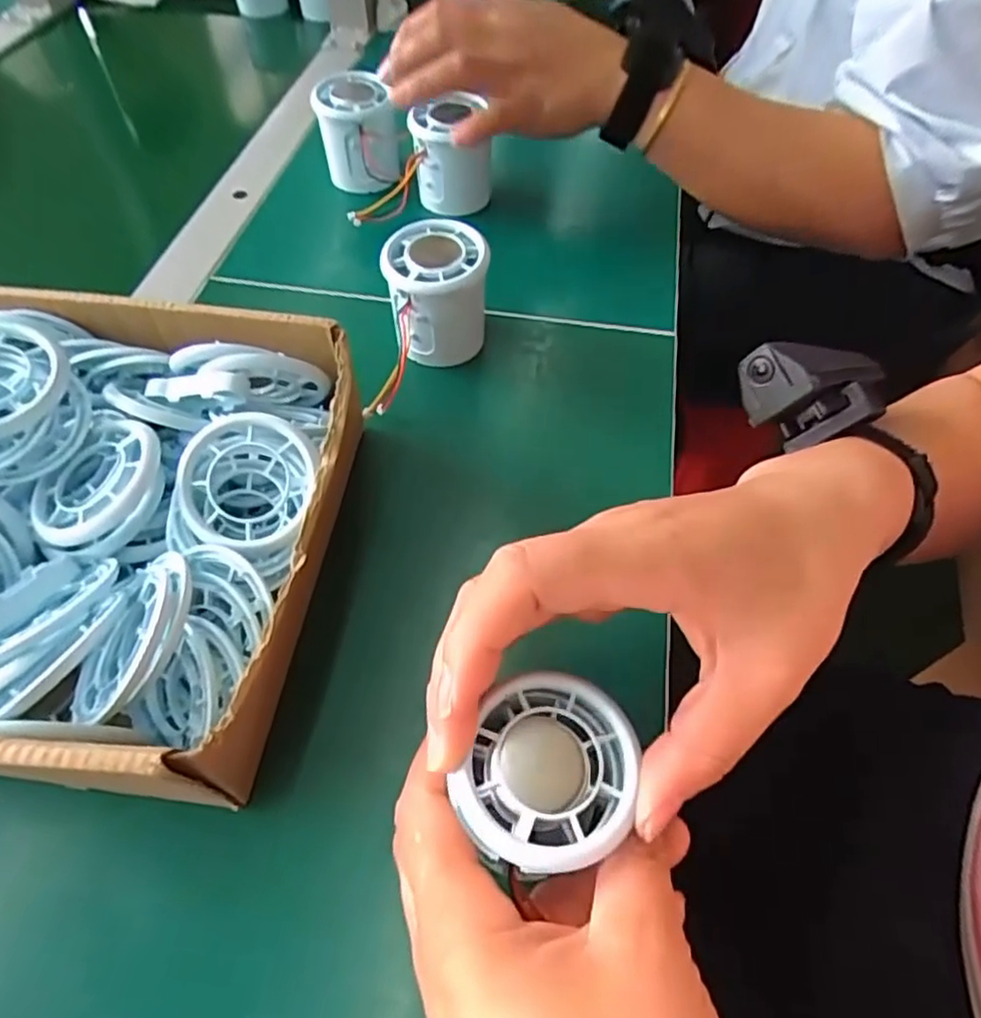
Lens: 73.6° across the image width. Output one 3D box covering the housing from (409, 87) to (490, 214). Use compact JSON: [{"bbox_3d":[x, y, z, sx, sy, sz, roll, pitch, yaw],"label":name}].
[{"bbox_3d":[-0.026,-0.244,0.457,0.053,0.061,0.050,-8,56,-3],"label":"housing"}]

